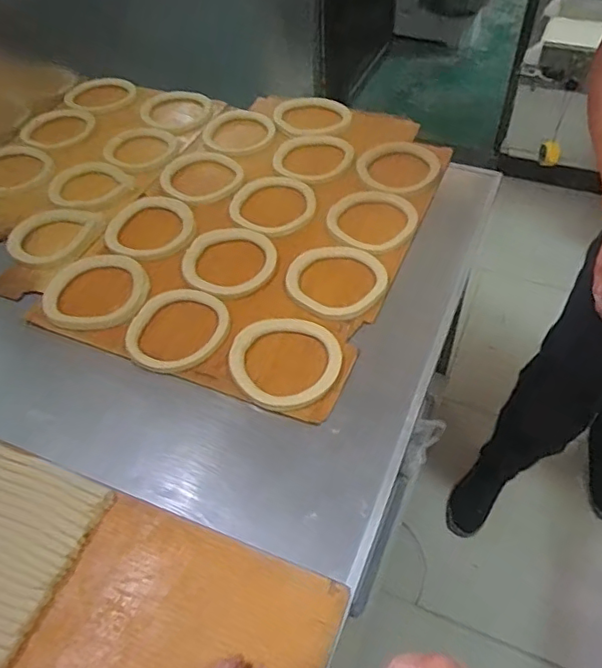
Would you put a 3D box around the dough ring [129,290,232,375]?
[{"bbox_3d":[-0.195,-0.011,0.884,0.162,0.016,0.154,-1,51,1],"label":"dough ring"}]

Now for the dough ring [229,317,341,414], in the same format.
[{"bbox_3d":[-0.025,0.037,0.835,0.162,0.009,0.158,-1,51,1],"label":"dough ring"}]

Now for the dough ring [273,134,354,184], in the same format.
[{"bbox_3d":[0.024,-0.364,1.166,0.158,0.018,0.158,-1,51,1],"label":"dough ring"}]

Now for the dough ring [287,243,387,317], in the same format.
[{"bbox_3d":[0.055,-0.093,0.925,0.155,0.018,0.138,28,57,23],"label":"dough ring"}]

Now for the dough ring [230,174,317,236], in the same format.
[{"bbox_3d":[-0.050,-0.249,1.083,0.168,0.009,0.167,-1,51,1],"label":"dough ring"}]

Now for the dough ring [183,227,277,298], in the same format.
[{"bbox_3d":[-0.123,-0.127,0.980,0.156,0.013,0.179,-9,51,-5],"label":"dough ring"}]

